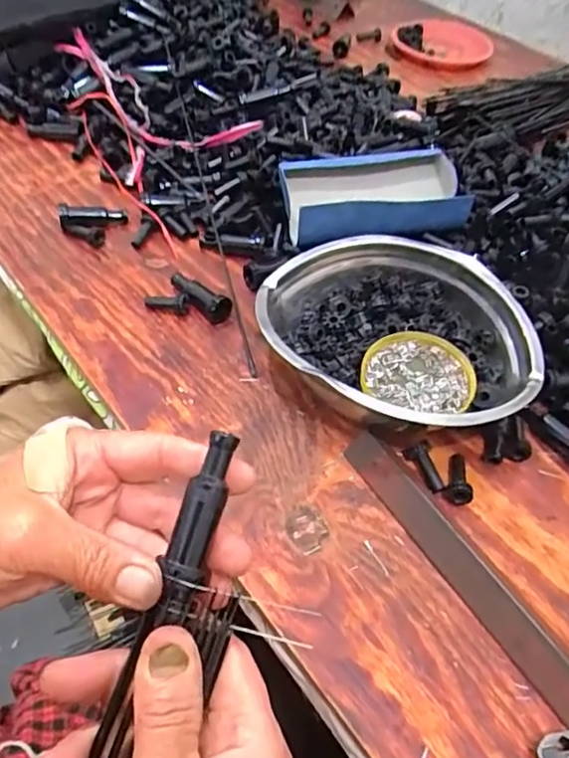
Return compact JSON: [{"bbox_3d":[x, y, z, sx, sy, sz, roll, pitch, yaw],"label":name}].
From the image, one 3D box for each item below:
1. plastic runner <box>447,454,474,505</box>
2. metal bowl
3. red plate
[{"bbox_3d":[0.127,0.070,0.433,0.017,0.018,0.039,16,49,9],"label":"plastic runner"},{"bbox_3d":[0.087,-0.027,0.484,0.200,0.062,0.197,2,48,-3],"label":"metal bowl"},{"bbox_3d":[0.267,-0.558,0.999,0.152,0.017,0.136,-14,51,-16],"label":"red plate"}]

